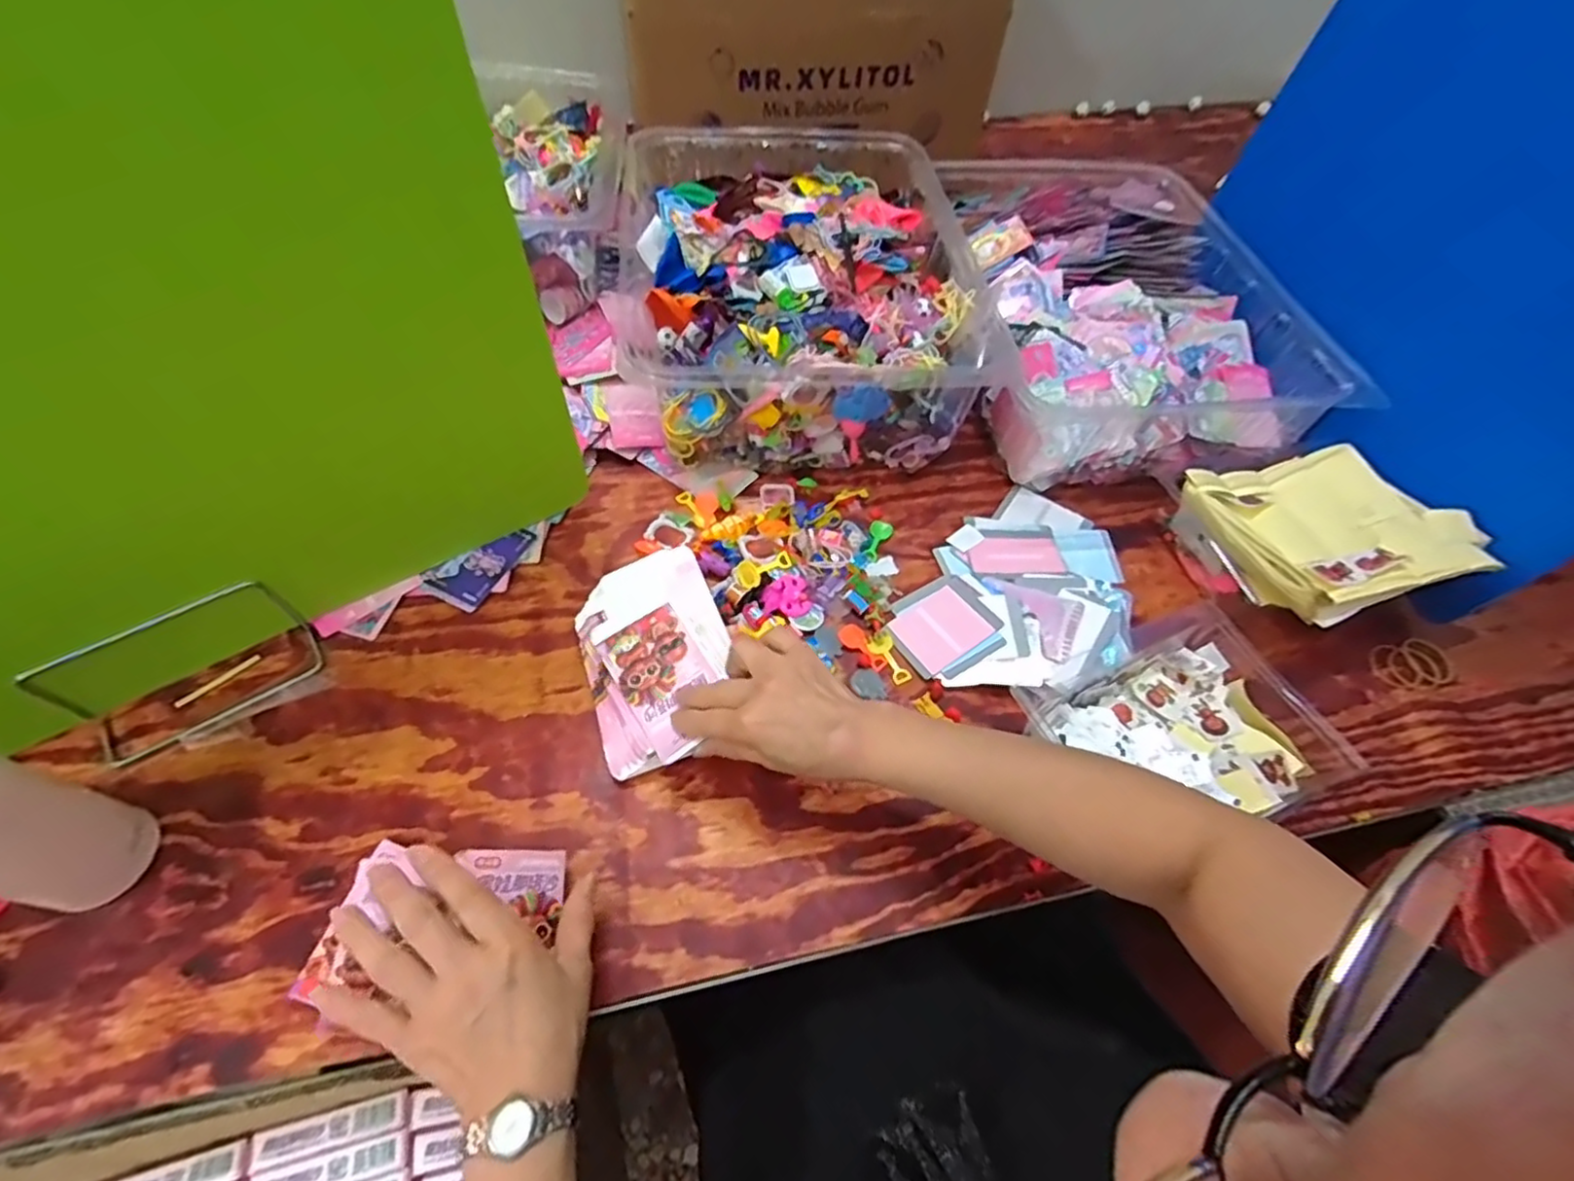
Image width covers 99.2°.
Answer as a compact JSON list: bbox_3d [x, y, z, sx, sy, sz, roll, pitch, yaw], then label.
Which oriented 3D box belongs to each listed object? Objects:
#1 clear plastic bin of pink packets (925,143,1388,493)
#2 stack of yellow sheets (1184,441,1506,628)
[{"bbox_3d":[0.357,-0.325,0.759,0.352,0.113,0.444,-2,57,-5],"label":"clear plastic bin of pink packets"},{"bbox_3d":[0.473,-0.058,0.585,0.194,0.047,0.171,-9,58,-9],"label":"stack of yellow sheets"}]

